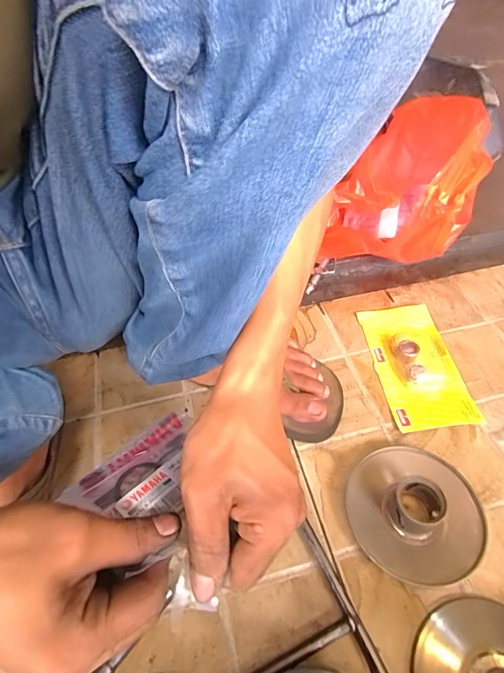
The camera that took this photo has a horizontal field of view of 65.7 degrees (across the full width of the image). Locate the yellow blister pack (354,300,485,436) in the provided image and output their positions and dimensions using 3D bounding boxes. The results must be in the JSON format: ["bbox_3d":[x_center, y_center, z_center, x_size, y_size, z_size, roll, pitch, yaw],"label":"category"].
[{"bbox_3d":[0.192,0.028,0.465,0.088,0.015,0.175,-4,50,-1],"label":"yellow blister pack"}]

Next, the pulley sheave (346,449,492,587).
[{"bbox_3d":[0.146,0.150,0.347,0.111,0.036,0.115,-1,50,1],"label":"pulley sheave"}]

